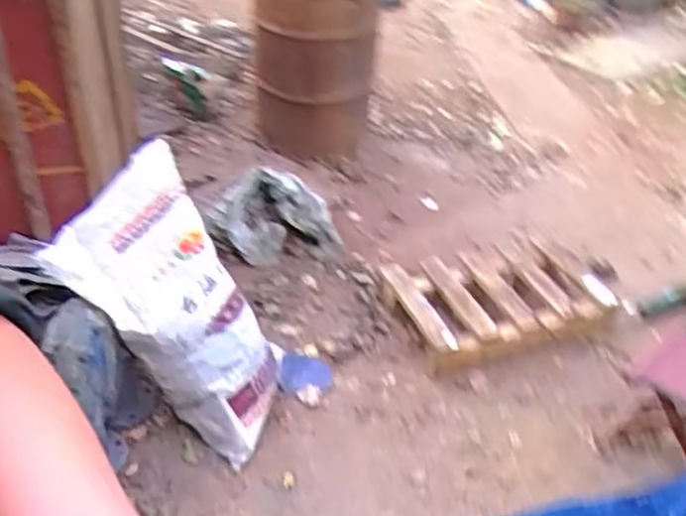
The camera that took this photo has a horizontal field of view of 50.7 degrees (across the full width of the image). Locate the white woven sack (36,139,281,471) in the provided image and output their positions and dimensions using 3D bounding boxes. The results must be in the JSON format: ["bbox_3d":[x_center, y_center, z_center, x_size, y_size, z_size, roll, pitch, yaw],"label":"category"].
[{"bbox_3d":[-0.413,0.135,1.809,0.336,0.757,0.197,-33,6,-40],"label":"white woven sack"}]

